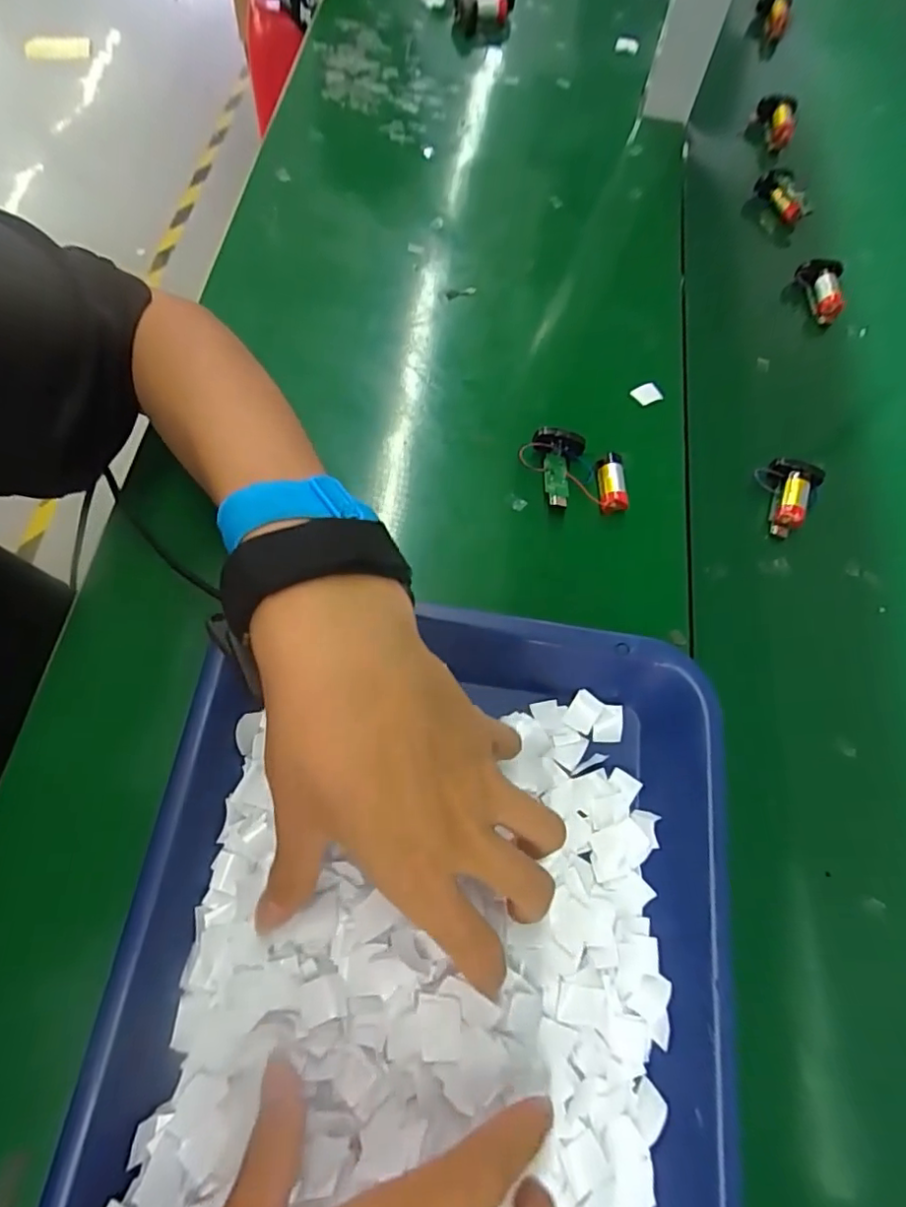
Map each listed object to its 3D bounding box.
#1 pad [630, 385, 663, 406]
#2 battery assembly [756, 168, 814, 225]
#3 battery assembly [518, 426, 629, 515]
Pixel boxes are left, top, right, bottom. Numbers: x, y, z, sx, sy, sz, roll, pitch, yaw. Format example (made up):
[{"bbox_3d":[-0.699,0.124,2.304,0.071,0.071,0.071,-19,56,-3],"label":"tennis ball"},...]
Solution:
[{"bbox_3d":[0.135,-0.145,0.407,0.019,0.004,0.015,-25,72,-11],"label":"pad"},{"bbox_3d":[0.279,-0.342,0.488,0.018,0.019,0.050,-30,73,-13],"label":"battery assembly"},{"bbox_3d":[0.075,-0.081,0.363,0.067,0.021,0.049,5,69,0],"label":"battery assembly"}]

